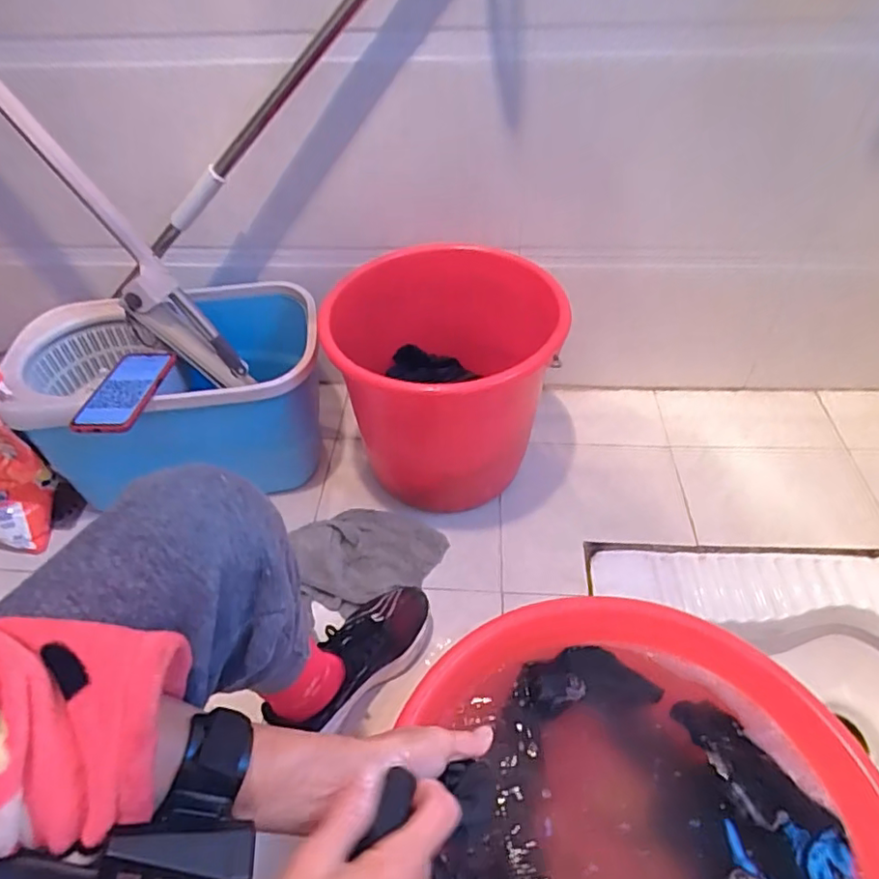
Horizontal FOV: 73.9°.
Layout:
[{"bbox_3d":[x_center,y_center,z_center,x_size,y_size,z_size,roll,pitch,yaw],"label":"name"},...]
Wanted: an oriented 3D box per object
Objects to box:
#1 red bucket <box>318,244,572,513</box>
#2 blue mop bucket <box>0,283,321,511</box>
[{"bbox_3d":[0.017,-0.081,0.926,0.336,0.310,0.339,-1,45,1],"label":"red bucket"},{"bbox_3d":[-0.423,-0.064,0.957,0.468,0.235,0.284,-8,45,-5],"label":"blue mop bucket"}]

